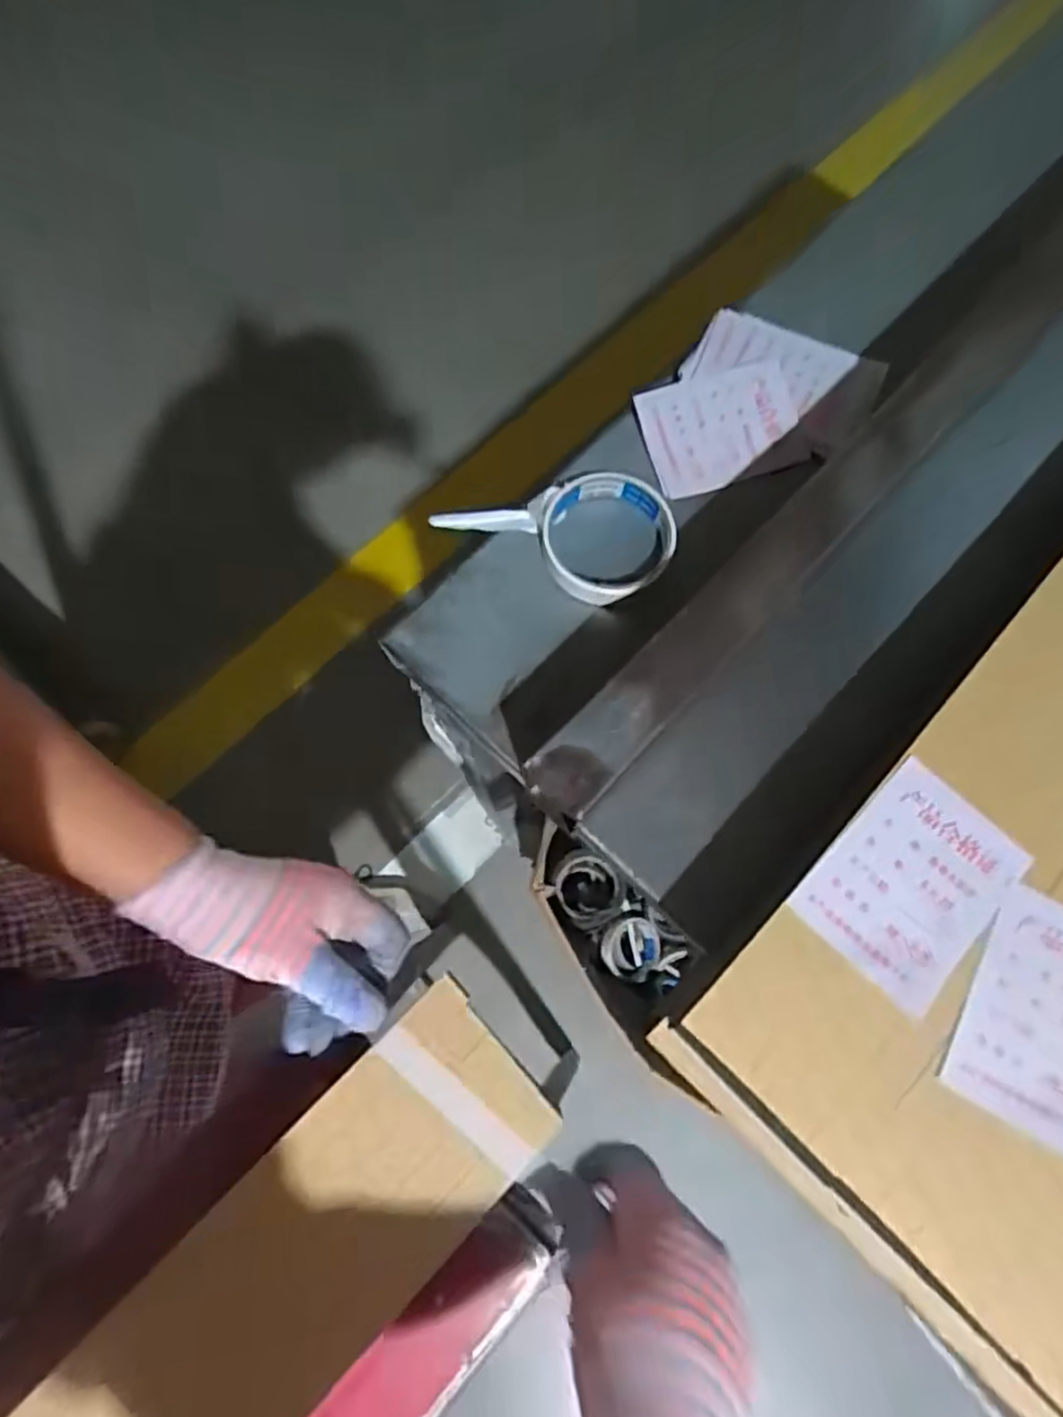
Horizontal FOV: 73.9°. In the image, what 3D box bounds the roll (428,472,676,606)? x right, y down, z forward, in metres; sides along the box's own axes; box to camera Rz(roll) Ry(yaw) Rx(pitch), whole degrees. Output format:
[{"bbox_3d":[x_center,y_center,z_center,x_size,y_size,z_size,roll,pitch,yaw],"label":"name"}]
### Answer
[{"bbox_3d":[0.017,-0.105,0.458,0.149,0.027,0.085,-9,75,-3],"label":"roll"}]

